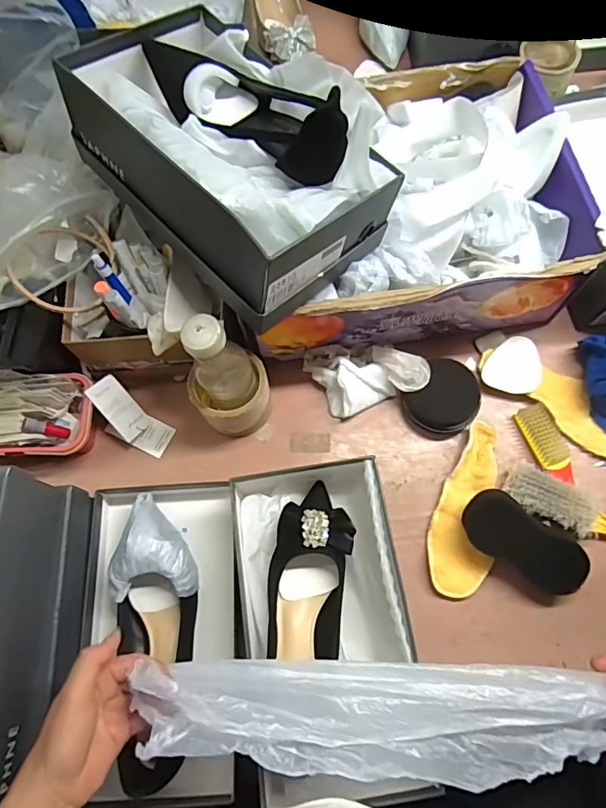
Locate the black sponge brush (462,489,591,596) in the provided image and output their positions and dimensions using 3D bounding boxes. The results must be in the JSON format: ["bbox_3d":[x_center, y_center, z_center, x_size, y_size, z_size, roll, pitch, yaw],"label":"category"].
[{"bbox_3d":[0.241,0.149,0.540,0.132,0.029,0.065,33,108,14],"label":"black sponge brush"}]

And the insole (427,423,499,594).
[{"bbox_3d":[0.188,0.117,0.566,0.065,0.016,0.197,14,72,7],"label":"insole"}]

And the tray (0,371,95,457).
[{"bbox_3d":[-0.333,0.016,0.594,0.160,0.056,0.096,-3,70,1],"label":"tray"}]

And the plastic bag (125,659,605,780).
[{"bbox_3d":[0.068,0.256,0.401,0.391,0.052,0.072,2,71,0],"label":"plastic bag"}]

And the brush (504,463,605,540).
[{"bbox_3d":[0.338,0.139,0.544,0.234,0.035,0.051,27,74,11],"label":"brush"}]

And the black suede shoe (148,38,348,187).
[{"bbox_3d":[-0.053,-0.284,0.481,0.084,0.074,0.237,-40,60,-11],"label":"black suede shoe"}]

